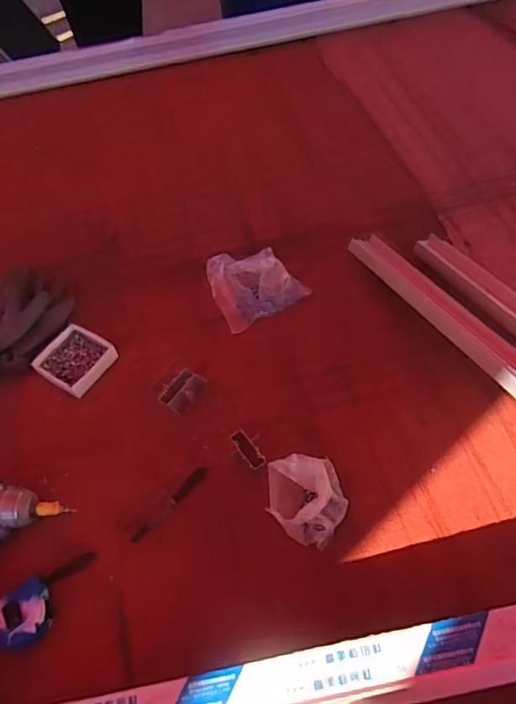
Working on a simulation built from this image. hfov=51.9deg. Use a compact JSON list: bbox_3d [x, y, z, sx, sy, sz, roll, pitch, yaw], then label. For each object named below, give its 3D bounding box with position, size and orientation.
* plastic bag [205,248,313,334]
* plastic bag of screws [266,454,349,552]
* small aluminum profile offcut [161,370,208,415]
[{"bbox_3d":[-0.009,-0.126,0.924,0.154,0.047,0.147,-28,57,-14],"label":"plastic bag"},{"bbox_3d":[0.064,0.190,0.688,0.101,0.047,0.117,-7,54,2],"label":"plastic bag of screws"},{"bbox_3d":[-0.116,0.060,0.816,0.042,0.022,0.069,32,63,25],"label":"small aluminum profile offcut"}]

